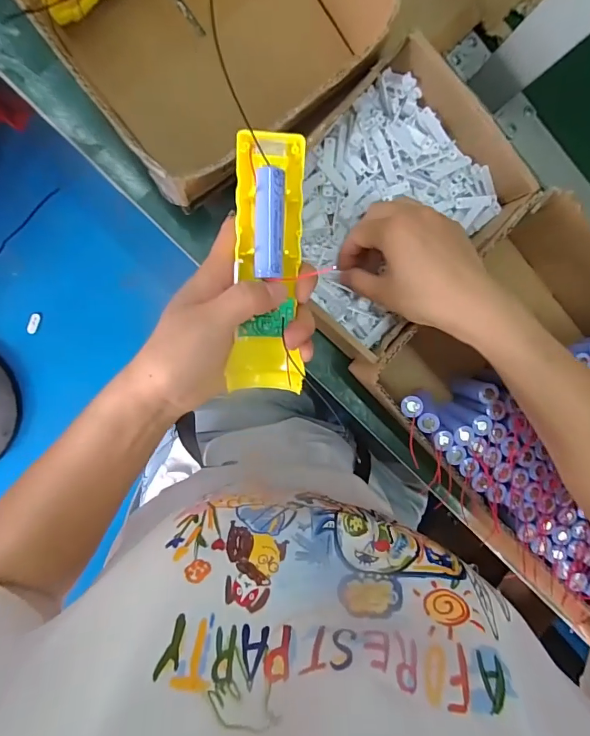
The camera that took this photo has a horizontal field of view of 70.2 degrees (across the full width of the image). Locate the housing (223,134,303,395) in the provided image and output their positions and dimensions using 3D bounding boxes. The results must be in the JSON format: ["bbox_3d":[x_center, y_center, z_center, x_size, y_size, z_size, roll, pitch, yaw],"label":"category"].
[{"bbox_3d":[-0.017,-0.065,0.275,0.044,0.027,0.162,0,101,-8],"label":"housing"}]

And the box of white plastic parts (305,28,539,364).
[{"bbox_3d":[0.078,-0.140,0.362,0.201,0.062,0.166,-44,99,-3],"label":"box of white plastic parts"}]

